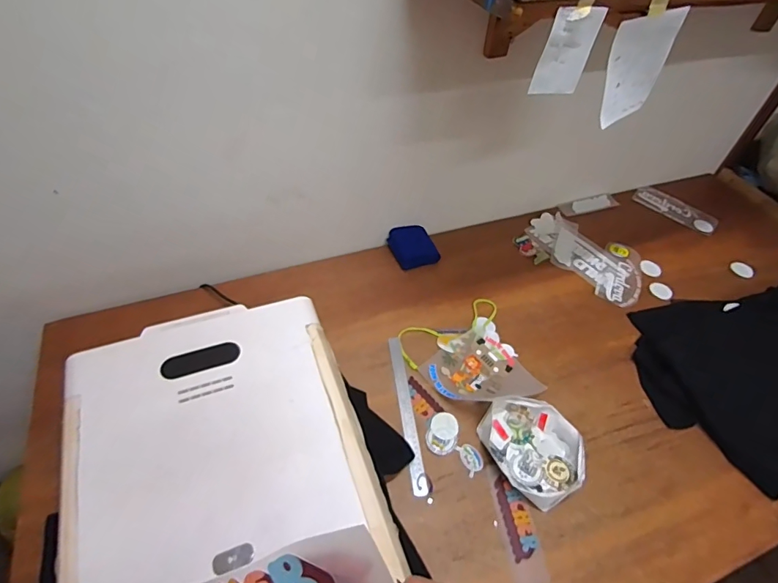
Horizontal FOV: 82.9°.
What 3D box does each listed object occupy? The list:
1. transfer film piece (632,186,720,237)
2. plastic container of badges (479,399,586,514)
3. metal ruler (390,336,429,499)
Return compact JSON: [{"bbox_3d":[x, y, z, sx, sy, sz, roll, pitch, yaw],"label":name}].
[{"bbox_3d":[0.891,-0.257,1.376,0.093,0.007,0.245,-38,60,-23],"label":"transfer film piece"},{"bbox_3d":[0.272,0.288,0.831,0.157,0.038,0.195,-23,56,-22],"label":"plastic container of badges"},{"bbox_3d":[0.034,0.233,0.881,0.024,0.005,0.331,-4,51,-8],"label":"metal ruler"}]

